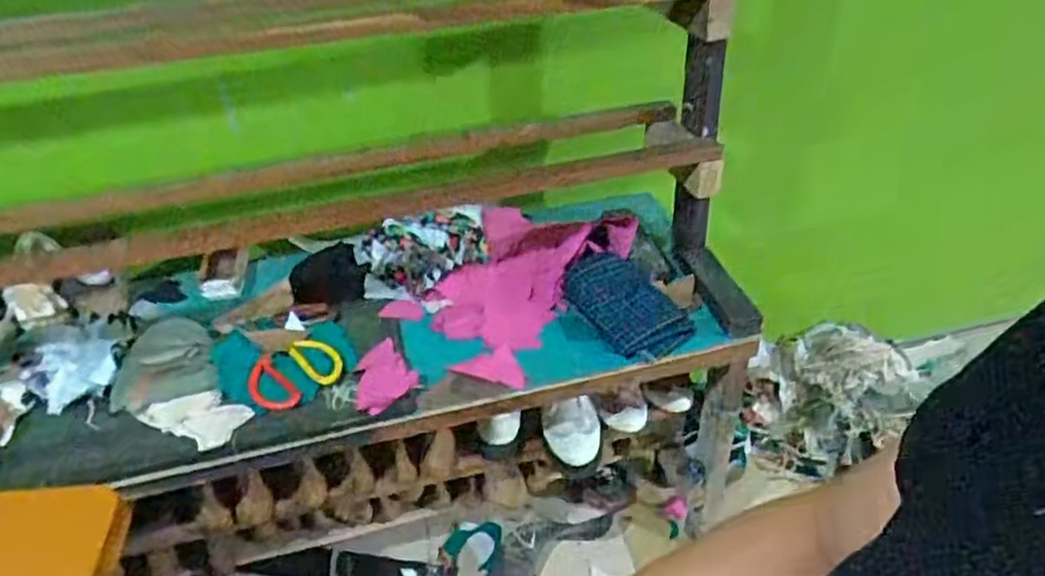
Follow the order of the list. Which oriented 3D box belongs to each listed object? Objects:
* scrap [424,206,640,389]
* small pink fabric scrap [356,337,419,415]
[{"bbox_3d":[-0.005,-0.015,1.113,0.239,0.067,0.366,19,43,27],"label":"scrap"},{"bbox_3d":[-0.202,0.123,0.993,0.090,0.017,0.125,-24,42,-24],"label":"small pink fabric scrap"}]

